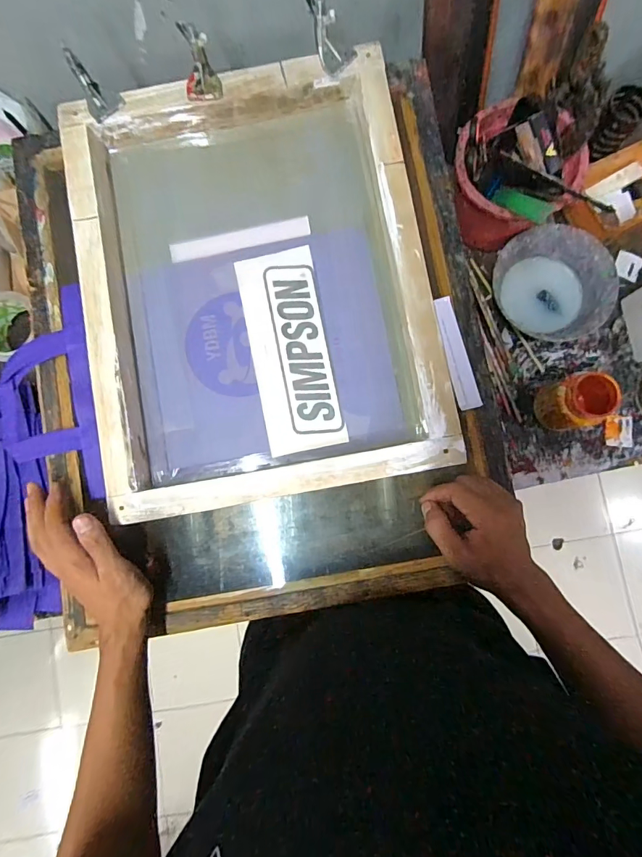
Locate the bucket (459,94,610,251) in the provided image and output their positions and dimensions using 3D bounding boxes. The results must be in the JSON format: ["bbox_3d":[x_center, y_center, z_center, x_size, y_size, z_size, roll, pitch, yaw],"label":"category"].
[{"bbox_3d":[0.242,-0.321,0.540,0.146,0.154,0.144,0,84,3],"label":"bucket"}]

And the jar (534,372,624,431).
[{"bbox_3d":[0.327,-0.033,0.552,0.062,0.097,0.063,0,84,3],"label":"jar"}]

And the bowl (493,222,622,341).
[{"bbox_3d":[0.315,-0.194,0.585,0.140,0.060,0.154,0,84,3],"label":"bowl"}]

